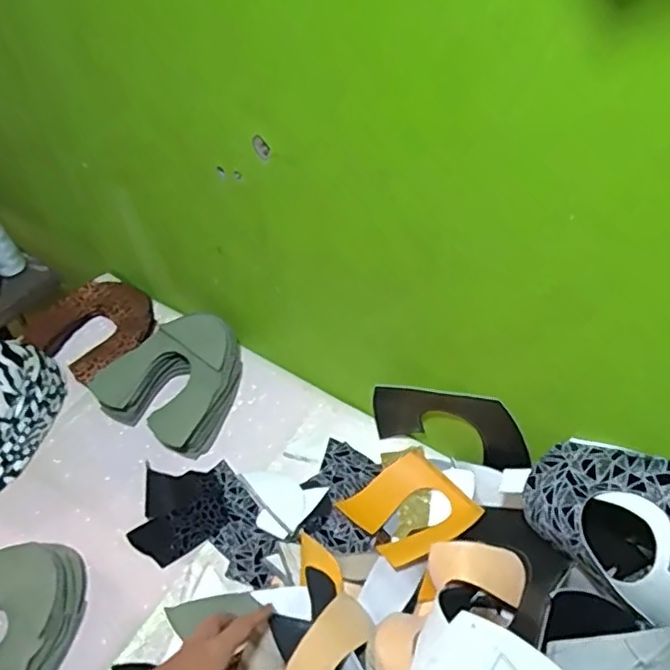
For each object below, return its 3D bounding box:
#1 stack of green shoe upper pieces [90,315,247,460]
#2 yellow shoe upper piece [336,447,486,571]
[{"bbox_3d":[-0.206,0.052,0.777,0.178,0.067,0.165,25,54,22],"label":"stack of green shoe upper pieces"},{"bbox_3d":[0.081,0.182,0.640,0.119,0.047,0.127,-31,44,-20],"label":"yellow shoe upper piece"}]

